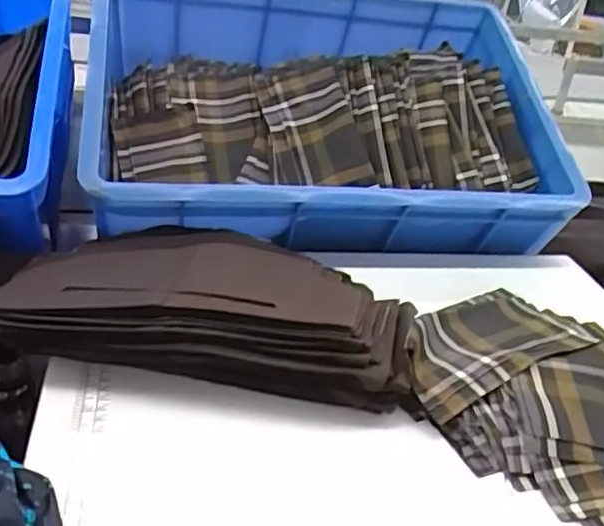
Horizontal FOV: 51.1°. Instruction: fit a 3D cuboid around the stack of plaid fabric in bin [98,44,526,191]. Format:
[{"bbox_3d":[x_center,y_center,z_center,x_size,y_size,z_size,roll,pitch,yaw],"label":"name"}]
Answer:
[{"bbox_3d":[0.029,-0.147,0.757,0.458,0.130,0.221,-3,62,-4],"label":"stack of plaid fabric in bin"}]

